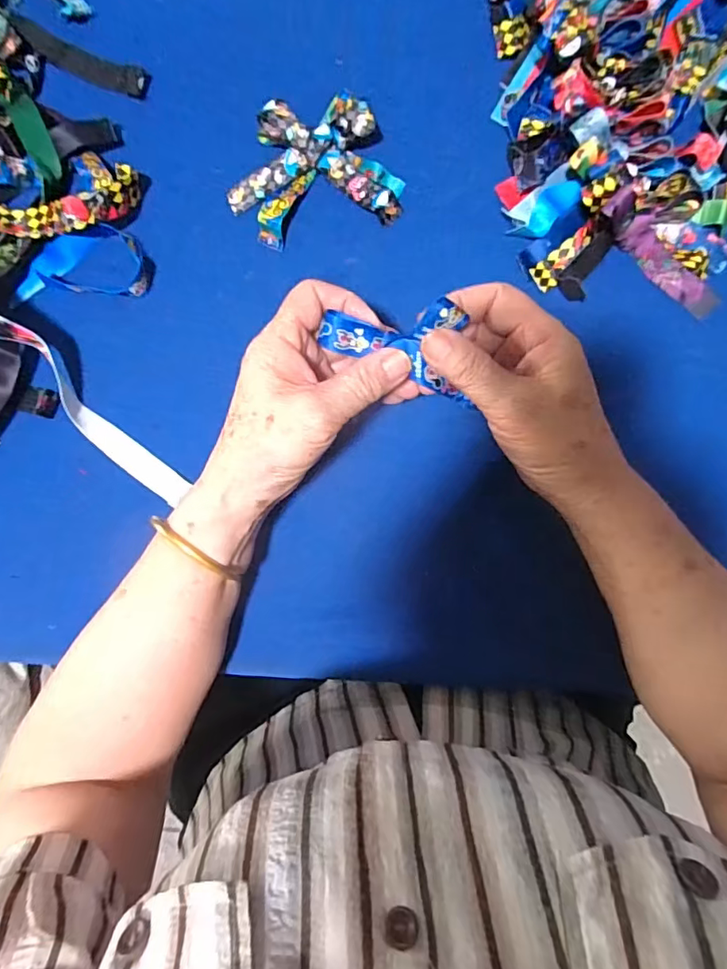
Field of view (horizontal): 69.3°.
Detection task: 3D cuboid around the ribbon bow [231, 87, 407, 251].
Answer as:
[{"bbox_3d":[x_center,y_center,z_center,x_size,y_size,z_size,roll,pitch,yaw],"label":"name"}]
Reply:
[{"bbox_3d":[-0.038,-0.226,0.376,0.119,0.024,0.090,-13,87,1],"label":"ribbon bow"}]

